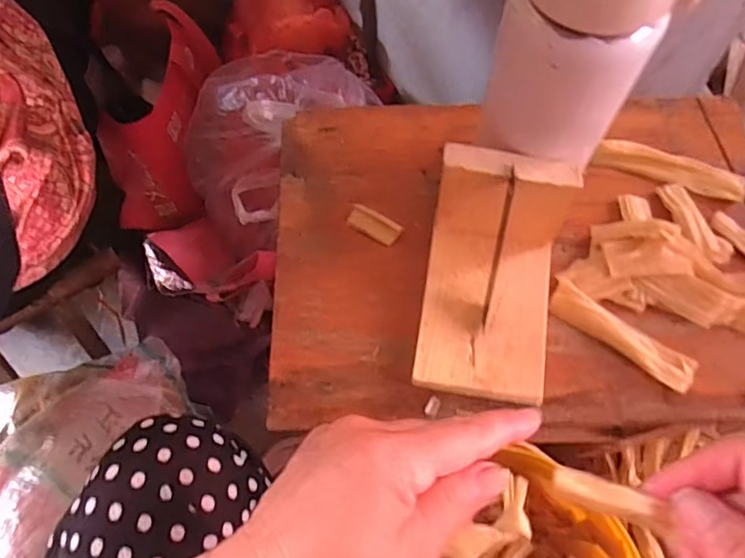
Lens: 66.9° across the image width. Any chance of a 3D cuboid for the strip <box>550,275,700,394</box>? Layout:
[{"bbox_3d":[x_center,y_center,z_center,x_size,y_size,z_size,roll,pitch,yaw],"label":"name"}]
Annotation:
[{"bbox_3d":[0.153,0.034,0.347,0.094,0.011,0.022,33,71,16],"label":"strip"}]

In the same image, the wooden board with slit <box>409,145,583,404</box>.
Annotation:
[{"bbox_3d":[0.068,0.000,0.324,0.080,0.078,0.120,13,66,8],"label":"wooden board with slit"}]

